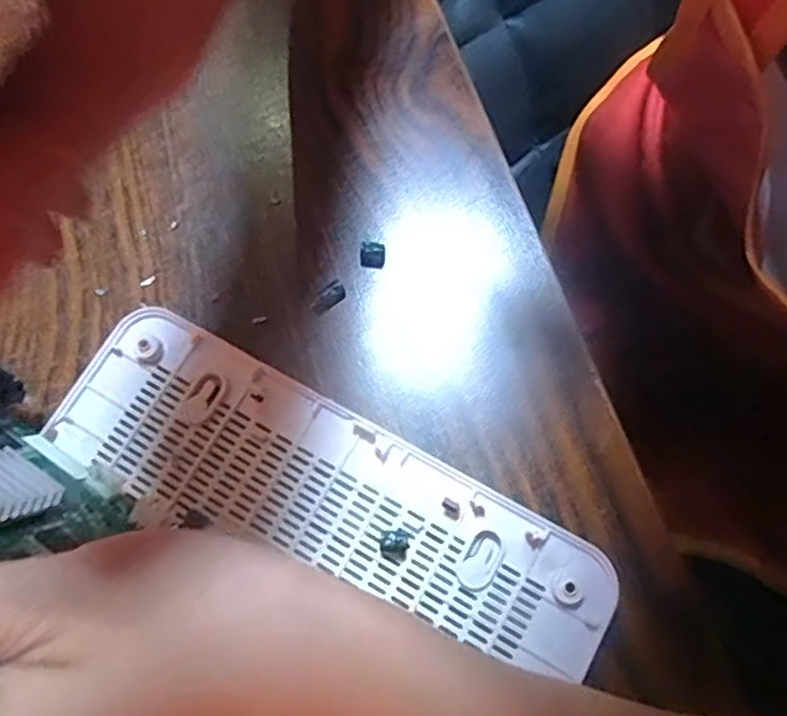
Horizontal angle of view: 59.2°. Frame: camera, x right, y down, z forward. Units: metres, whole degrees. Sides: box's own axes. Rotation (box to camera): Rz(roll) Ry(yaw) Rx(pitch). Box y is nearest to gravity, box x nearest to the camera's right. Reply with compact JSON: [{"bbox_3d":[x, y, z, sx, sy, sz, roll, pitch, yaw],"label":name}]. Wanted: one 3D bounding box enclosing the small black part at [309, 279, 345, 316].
[{"bbox_3d":[-0.023,-0.021,0.238,0.014,0.005,0.008,-39,74,-10],"label":"small black part"}]

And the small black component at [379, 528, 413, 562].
[{"bbox_3d":[0.000,0.055,0.206,0.009,0.004,0.009,18,72,8],"label":"small black component"}]

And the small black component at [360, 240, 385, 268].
[{"bbox_3d":[-0.007,-0.036,0.242,0.009,0.006,0.007,2,71,3],"label":"small black component"}]

